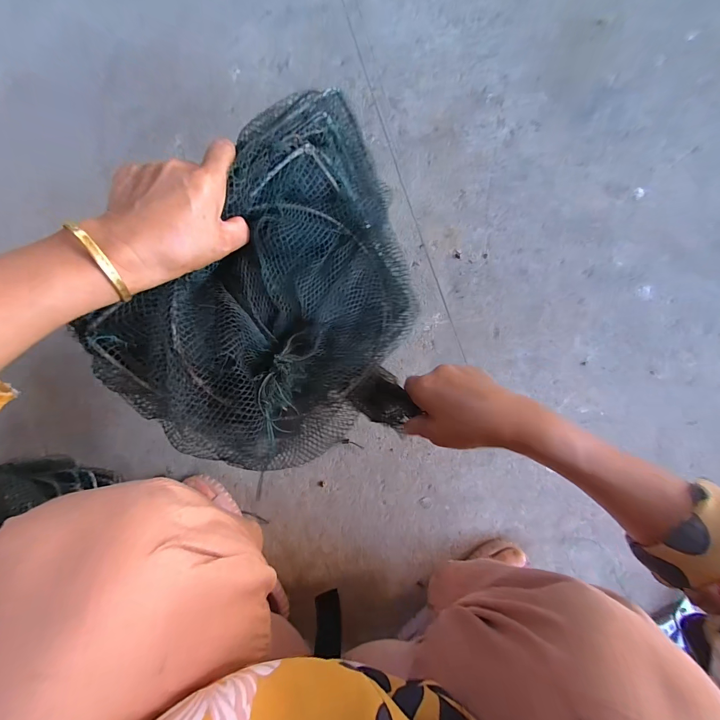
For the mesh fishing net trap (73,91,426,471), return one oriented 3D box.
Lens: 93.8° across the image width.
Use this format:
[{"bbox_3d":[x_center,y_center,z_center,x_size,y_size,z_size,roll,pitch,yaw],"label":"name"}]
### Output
[{"bbox_3d":[-0.083,-0.059,0.326,0.267,0.113,0.309,-13,88,0],"label":"mesh fishing net trap"}]

